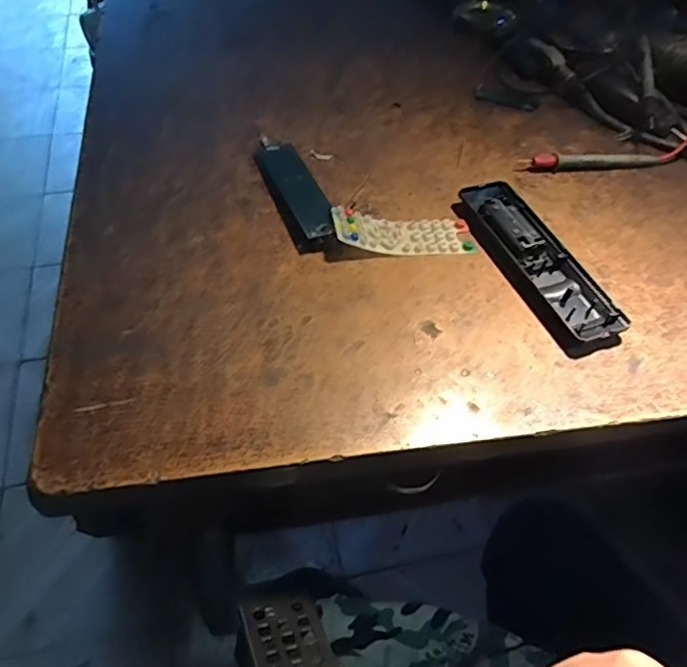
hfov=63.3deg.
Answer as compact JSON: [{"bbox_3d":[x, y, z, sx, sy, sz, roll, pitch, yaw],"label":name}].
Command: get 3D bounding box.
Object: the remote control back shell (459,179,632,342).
[{"bbox_3d":[0.125,-0.050,0.365,0.039,0.020,0.140,-19,55,-15],"label":"remote control back shell"}]

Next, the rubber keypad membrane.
[{"bbox_3d":[0.039,-0.067,0.367,0.092,0.012,0.035,2,51,-16],"label":"rubber keypad membrane"}]

